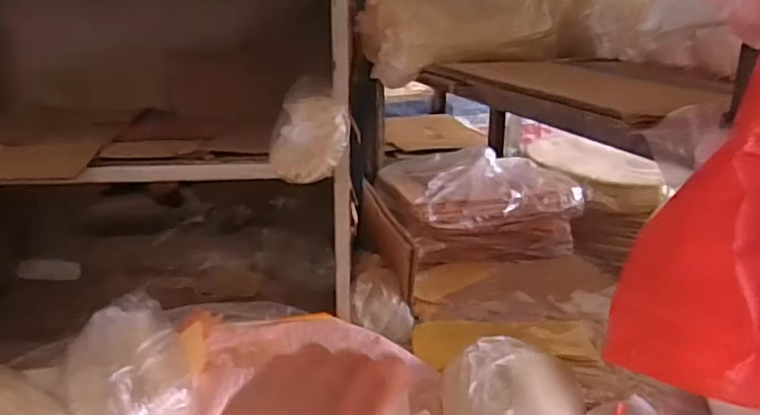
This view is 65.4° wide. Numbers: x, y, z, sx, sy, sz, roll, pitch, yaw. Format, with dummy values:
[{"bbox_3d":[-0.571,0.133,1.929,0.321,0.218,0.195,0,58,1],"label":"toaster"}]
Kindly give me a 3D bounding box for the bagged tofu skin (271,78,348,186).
[{"bbox_3d":[-0.102,-0.108,0.852,0.110,0.146,0.045,-2,19,-7],"label":"bagged tofu skin"}]

